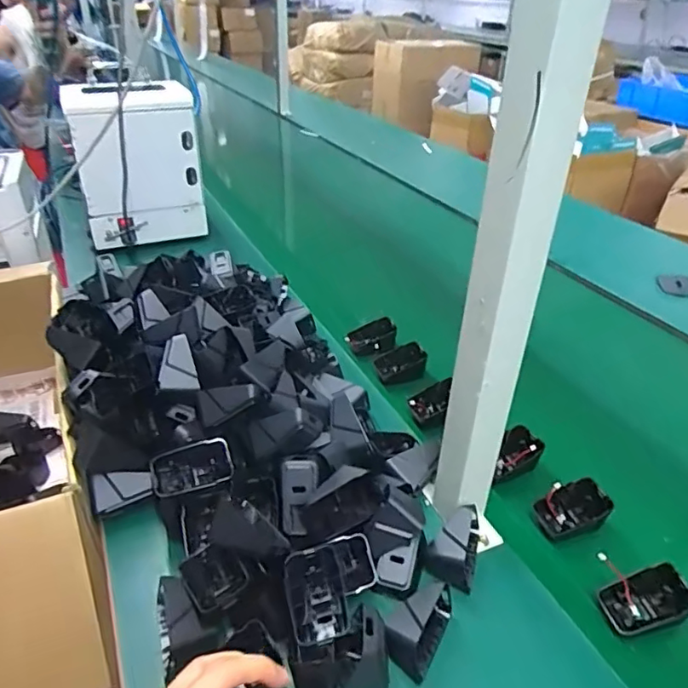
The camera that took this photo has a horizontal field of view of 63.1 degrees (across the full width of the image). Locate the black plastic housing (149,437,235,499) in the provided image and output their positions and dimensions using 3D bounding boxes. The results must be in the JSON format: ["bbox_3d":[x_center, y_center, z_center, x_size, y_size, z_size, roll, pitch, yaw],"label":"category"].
[{"bbox_3d":[-0.147,0.120,0.541,0.075,0.043,0.021,-16,-3,-13],"label":"black plastic housing"}]

